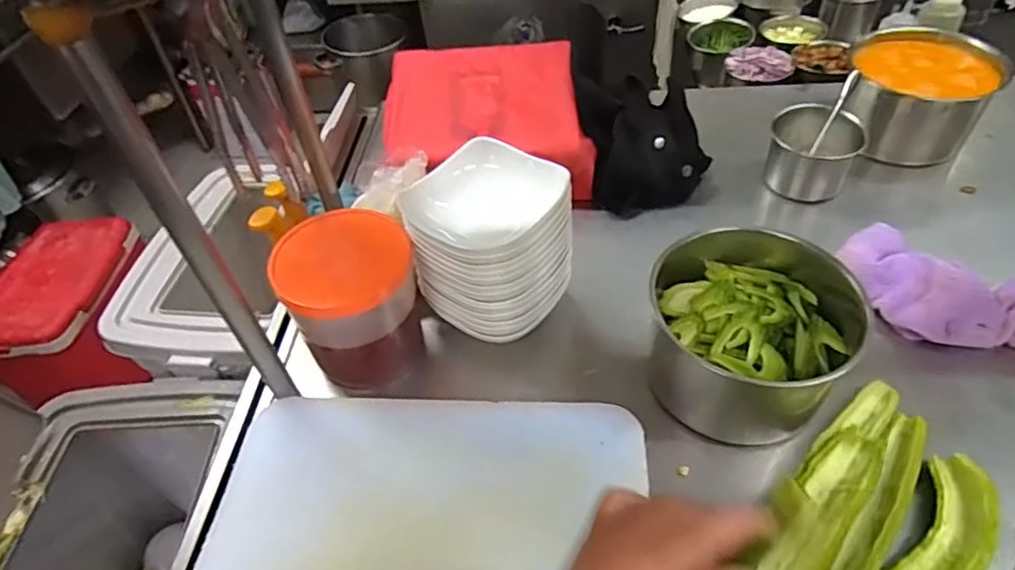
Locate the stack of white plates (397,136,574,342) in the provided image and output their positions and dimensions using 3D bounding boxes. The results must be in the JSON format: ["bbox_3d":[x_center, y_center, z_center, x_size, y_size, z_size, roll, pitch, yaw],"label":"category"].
[{"bbox_3d":[-0.018,-0.045,0.668,0.133,0.157,0.138,33,57,30],"label":"stack of white plates"}]

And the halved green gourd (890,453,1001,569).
[{"bbox_3d":[0.356,0.224,0.500,0.059,0.034,0.207,33,57,30],"label":"halved green gourd"}]

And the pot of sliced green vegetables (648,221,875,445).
[{"bbox_3d":[0.252,0.043,0.632,0.200,0.115,0.190,-3,47,3],"label":"pot of sliced green vegetables"}]

